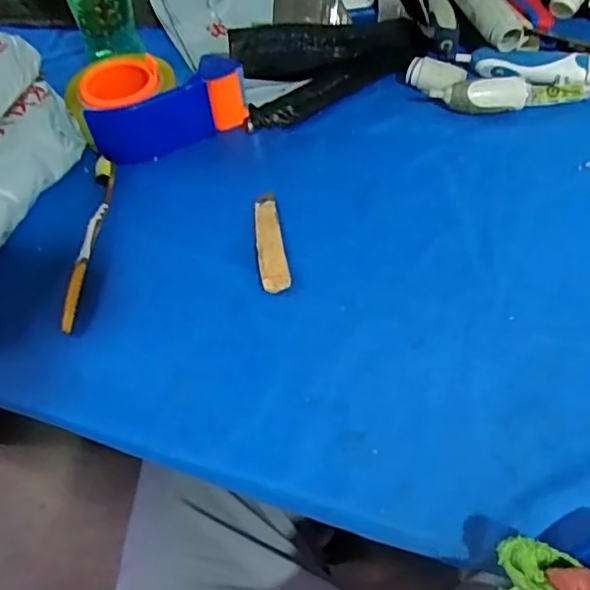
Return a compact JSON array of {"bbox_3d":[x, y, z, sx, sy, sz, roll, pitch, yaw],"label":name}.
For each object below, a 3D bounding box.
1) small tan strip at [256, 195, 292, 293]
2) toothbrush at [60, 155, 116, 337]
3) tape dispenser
[{"bbox_3d":[-0.022,-0.047,0.491,0.022,0.005,0.107,-9,57,-3],"label":"small tan strip"},{"bbox_3d":[-0.173,-0.049,0.495,0.016,0.010,0.176,-1,57,2],"label":"toothbrush"},{"bbox_3d":[-0.132,-0.189,0.561,0.151,0.052,0.092,-29,60,-15],"label":"tape dispenser"}]

